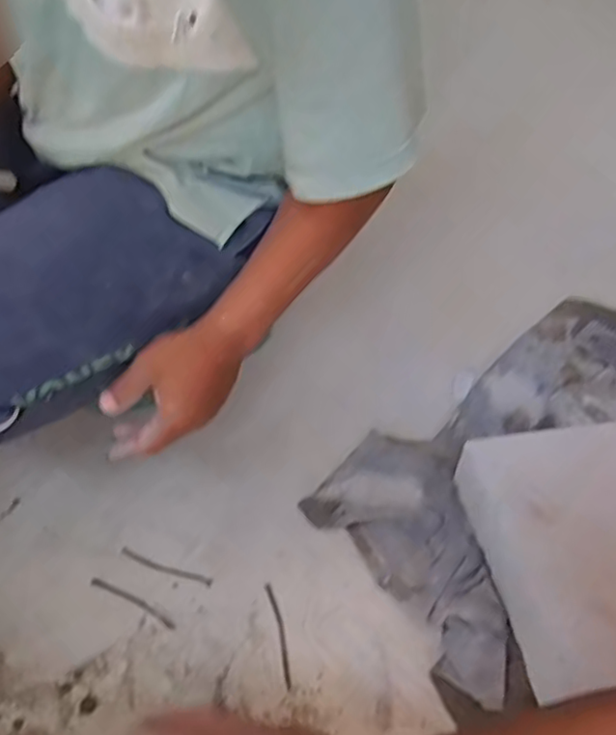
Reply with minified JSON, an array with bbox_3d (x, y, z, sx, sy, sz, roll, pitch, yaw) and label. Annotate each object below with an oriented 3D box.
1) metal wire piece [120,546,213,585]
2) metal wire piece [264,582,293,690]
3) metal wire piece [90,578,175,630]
[{"bbox_3d":[-0.142,0.199,0.638,0.098,0.004,0.010,17,49,12],"label":"metal wire piece"},{"bbox_3d":[-0.027,0.261,0.632,0.011,0.006,0.100,-9,49,-12],"label":"metal wire piece"},{"bbox_3d":[-0.174,0.233,0.642,0.099,0.004,0.009,23,50,16],"label":"metal wire piece"}]

